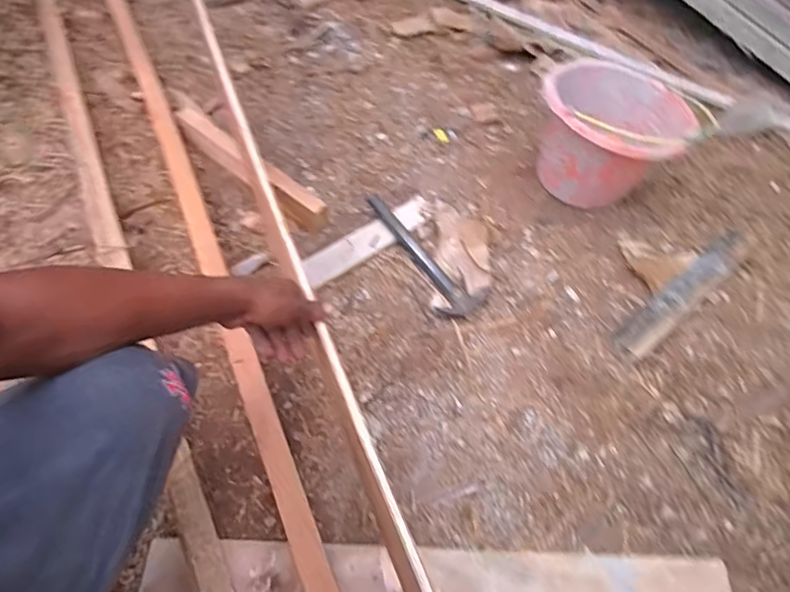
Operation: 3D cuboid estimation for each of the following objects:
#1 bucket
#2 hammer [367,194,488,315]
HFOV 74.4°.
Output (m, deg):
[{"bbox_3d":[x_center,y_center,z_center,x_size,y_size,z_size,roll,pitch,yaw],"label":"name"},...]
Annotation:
[{"bbox_3d":[0.420,-0.324,1.071,0.269,0.229,0.257,2,53,-3],"label":"bucket"},{"bbox_3d":[0.053,-0.079,0.938,0.095,0.057,0.273,-29,61,-23],"label":"hammer"}]

